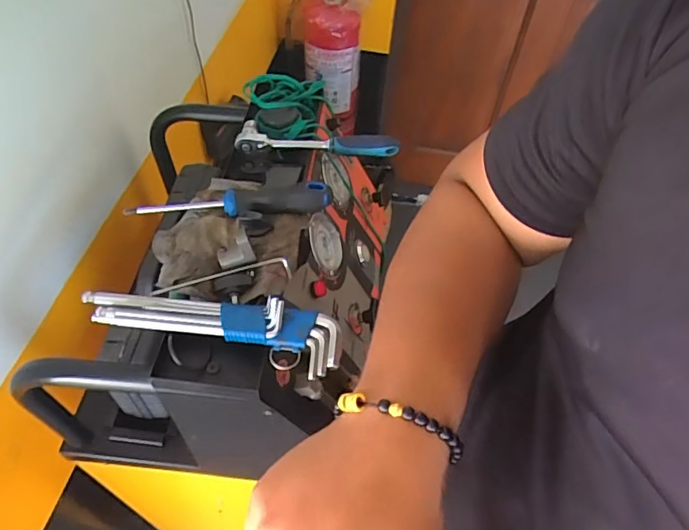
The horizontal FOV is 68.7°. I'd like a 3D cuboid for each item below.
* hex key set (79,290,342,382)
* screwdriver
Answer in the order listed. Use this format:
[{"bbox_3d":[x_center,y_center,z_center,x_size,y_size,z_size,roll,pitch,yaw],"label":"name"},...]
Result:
[{"bbox_3d":[-0.113,0.045,0.435,0.222,0.031,0.052,12,52,6],"label":"hex key set"},{"bbox_3d":[-0.115,-0.067,0.513,0.201,0.026,0.027,-2,52,-5],"label":"screwdriver"}]

